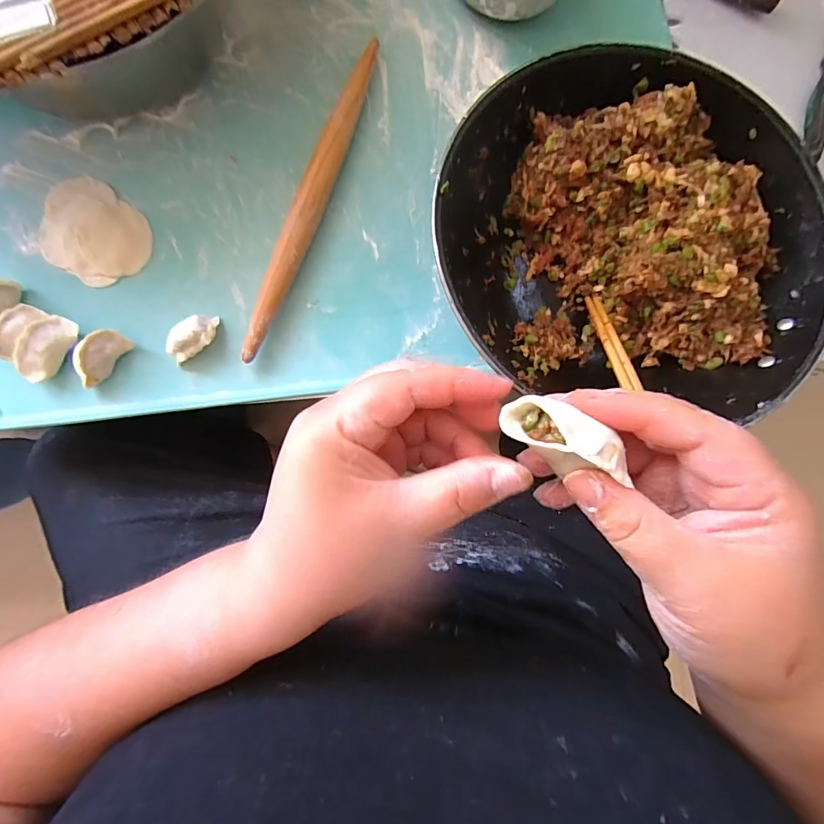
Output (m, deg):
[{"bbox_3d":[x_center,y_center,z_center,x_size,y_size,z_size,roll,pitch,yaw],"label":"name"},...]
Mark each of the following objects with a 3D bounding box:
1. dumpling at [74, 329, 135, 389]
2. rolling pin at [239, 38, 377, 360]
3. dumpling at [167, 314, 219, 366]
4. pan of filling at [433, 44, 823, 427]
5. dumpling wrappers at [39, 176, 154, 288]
[{"bbox_3d":[-0.258,-0.045,0.351,0.022,0.025,0.049,34,82,0],"label":"dumpling"},{"bbox_3d":[-0.088,-0.195,0.384,0.023,0.031,0.314,19,82,-2],"label":"rolling pin"},{"bbox_3d":[-0.184,-0.063,0.361,0.024,0.024,0.047,41,82,1],"label":"dumpling"},{"bbox_3d":[0.172,-0.143,0.362,0.302,0.088,0.271,8,83,-3],"label":"pan of filling"},{"bbox_3d":[-0.283,-0.159,0.375,0.096,0.012,0.079,40,82,1],"label":"dumpling wrappers"}]

